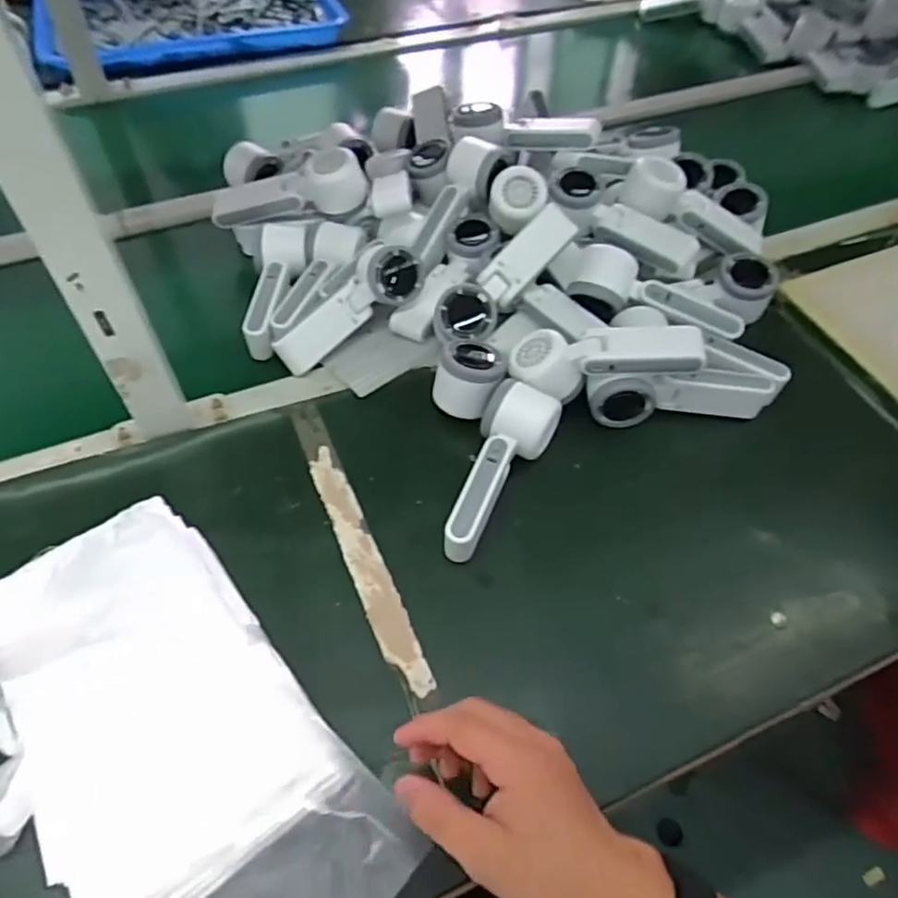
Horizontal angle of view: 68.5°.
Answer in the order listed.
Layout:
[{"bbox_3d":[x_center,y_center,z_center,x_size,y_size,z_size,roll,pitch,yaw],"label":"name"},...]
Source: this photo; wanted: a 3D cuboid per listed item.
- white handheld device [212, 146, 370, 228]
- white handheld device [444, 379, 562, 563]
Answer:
[{"bbox_3d":[-0.172,-0.277,0.716,0.173,0.057,0.051,-11,54,9],"label":"white handheld device"},{"bbox_3d":[0.043,0.018,0.543,0.058,0.055,0.155,18,56,11],"label":"white handheld device"}]

